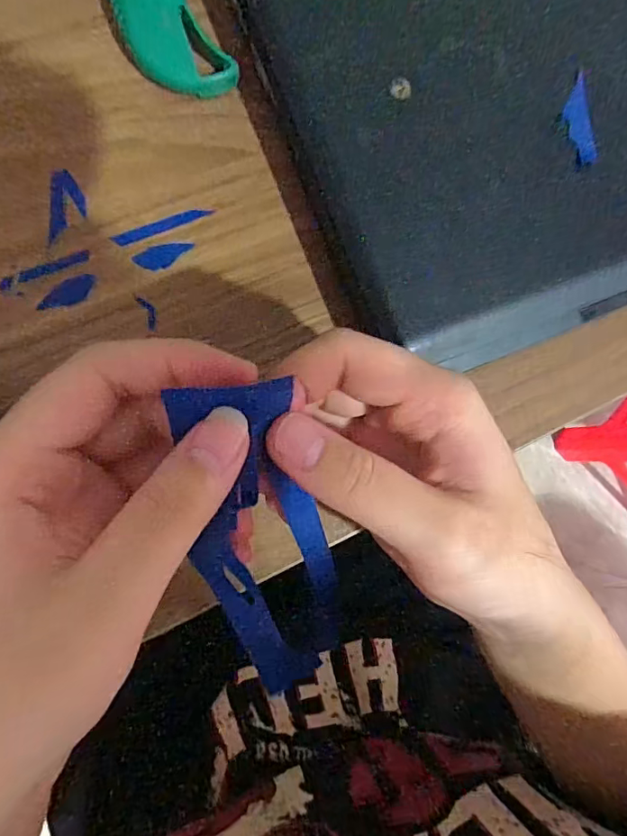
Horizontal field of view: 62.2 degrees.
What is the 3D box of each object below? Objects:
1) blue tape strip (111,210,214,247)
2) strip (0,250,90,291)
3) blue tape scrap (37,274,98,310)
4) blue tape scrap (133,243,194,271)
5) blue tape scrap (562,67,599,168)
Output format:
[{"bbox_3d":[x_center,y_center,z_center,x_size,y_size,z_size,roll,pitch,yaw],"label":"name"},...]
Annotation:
[{"bbox_3d":[-0.071,-0.090,0.244,0.047,0.004,0.006,-23,85,-9],"label":"blue tape strip"},{"bbox_3d":[-0.120,-0.067,0.233,0.039,0.004,0.005,-26,92,-9],"label":"strip"},{"bbox_3d":[-0.111,-0.056,0.236,0.027,0.004,0.011,-39,98,-12],"label":"blue tape scrap"},{"bbox_3d":[-0.070,-0.076,0.243,0.027,0.004,0.011,-18,89,-8],"label":"blue tape scrap"},{"bbox_3d":[0.124,-0.140,0.242,0.015,0.004,0.042,-11,89,-11],"label":"blue tape scrap"}]

